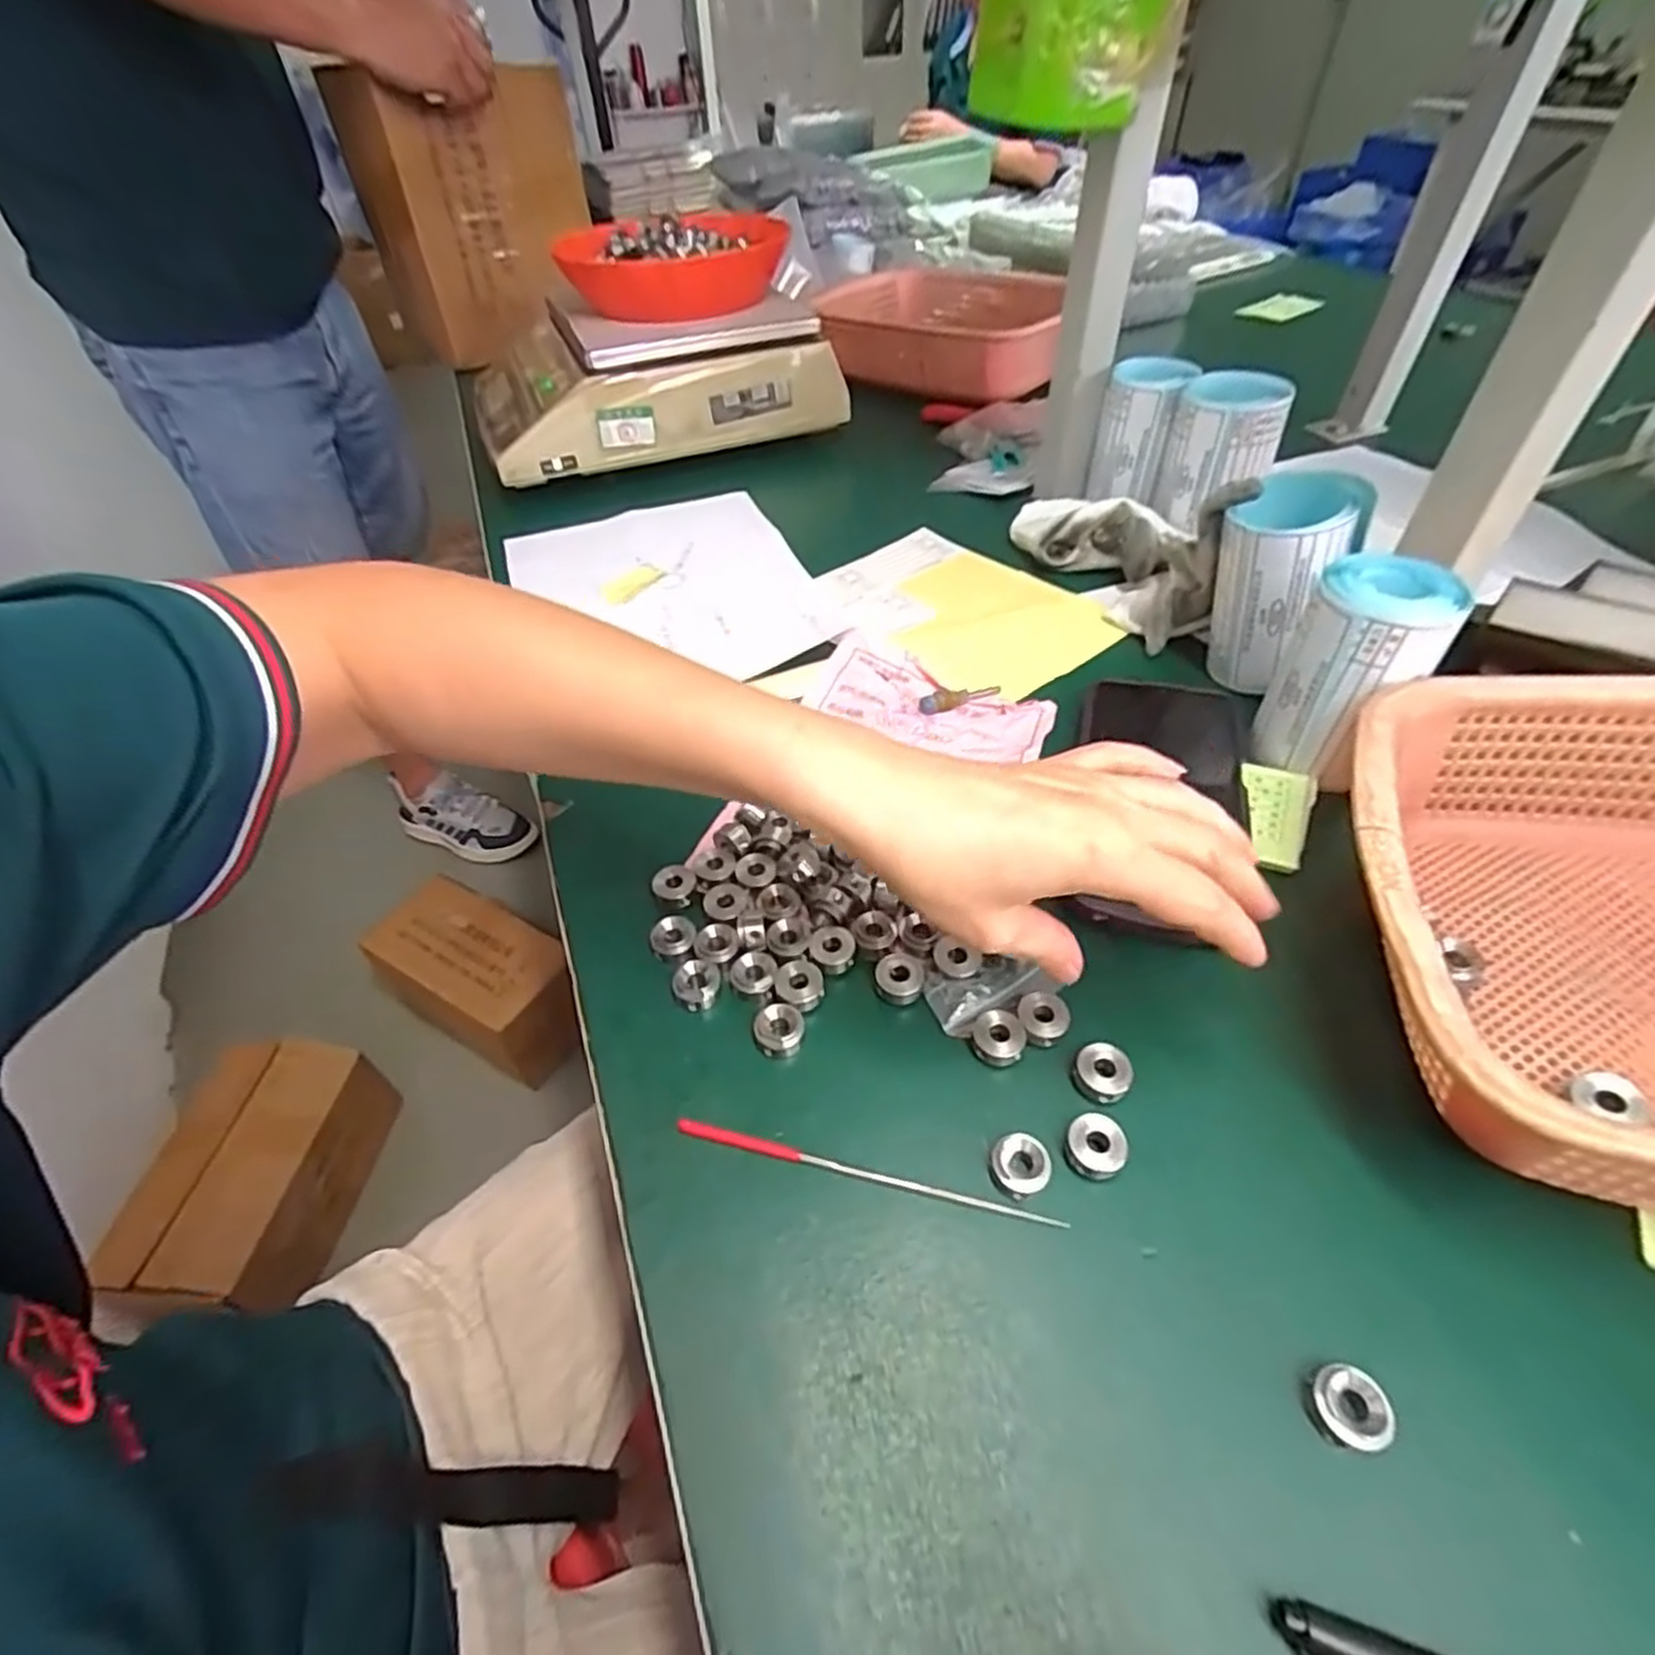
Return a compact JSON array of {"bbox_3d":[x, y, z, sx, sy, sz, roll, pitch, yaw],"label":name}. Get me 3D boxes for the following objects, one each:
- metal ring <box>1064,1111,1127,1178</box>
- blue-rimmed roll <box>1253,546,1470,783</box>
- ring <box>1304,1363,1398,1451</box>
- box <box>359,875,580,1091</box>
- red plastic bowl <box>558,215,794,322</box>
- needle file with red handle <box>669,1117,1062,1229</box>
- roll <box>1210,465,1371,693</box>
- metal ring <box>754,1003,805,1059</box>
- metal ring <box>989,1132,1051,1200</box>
[{"bbox_3d":[0.093,0.111,0.269,0.018,0.013,0.019,-2,46,2],"label":"metal ring"},{"bbox_3d":[0.252,-0.077,0.370,0.055,0.093,0.062,27,54,27],"label":"blue-rimmed roll"},{"bbox_3d":[0.147,0.163,0.217,0.018,0.014,0.019,-2,46,2],"label":"ring"},{"bbox_3d":[-0.484,0.219,1.091,0.294,0.162,0.158,24,53,23],"label":"box"},{"bbox_3d":[-0.138,-0.511,0.705,0.184,0.052,0.184,-2,47,2],"label":"red plastic bowl"},{"bbox_3d":[0.012,0.120,0.270,0.136,0.005,0.005,8,48,12],"label":"needle file with red handle"},{"bbox_3d":[0.238,-0.131,0.415,0.061,0.103,0.051,26,54,26],"label":"roll"},{"bbox_3d":[-0.018,0.082,0.305,0.019,0.010,0.021,-12,47,-7],"label":"metal ring"},{"bbox_3d":[0.066,0.116,0.266,0.018,0.009,0.019,-2,46,2],"label":"metal ring"}]

